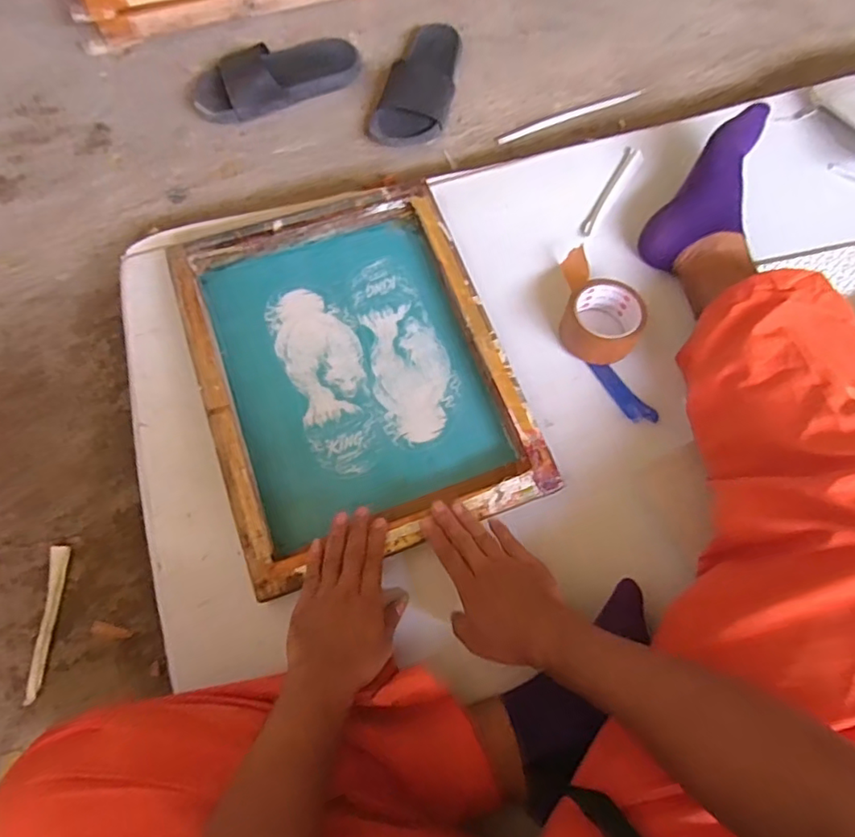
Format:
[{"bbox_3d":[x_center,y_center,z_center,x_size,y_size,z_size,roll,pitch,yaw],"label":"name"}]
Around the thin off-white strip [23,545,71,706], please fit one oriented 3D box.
[{"bbox_3d":[-0.436,0.233,0.667,0.023,0.009,0.169,-4,70,-3],"label":"thin off-white strip"}]

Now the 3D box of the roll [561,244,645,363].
[{"bbox_3d":[0.222,-0.144,0.748,0.095,0.056,0.148,6,70,0],"label":"roll"}]

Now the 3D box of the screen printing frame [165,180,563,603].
[{"bbox_3d":[-0.088,-0.058,0.696,0.342,0.054,0.429,-19,72,-9],"label":"screen printing frame"}]

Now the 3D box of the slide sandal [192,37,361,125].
[{"bbox_3d":[-0.250,-0.571,0.955,0.276,0.063,0.108,-24,72,-10],"label":"slide sandal"}]

